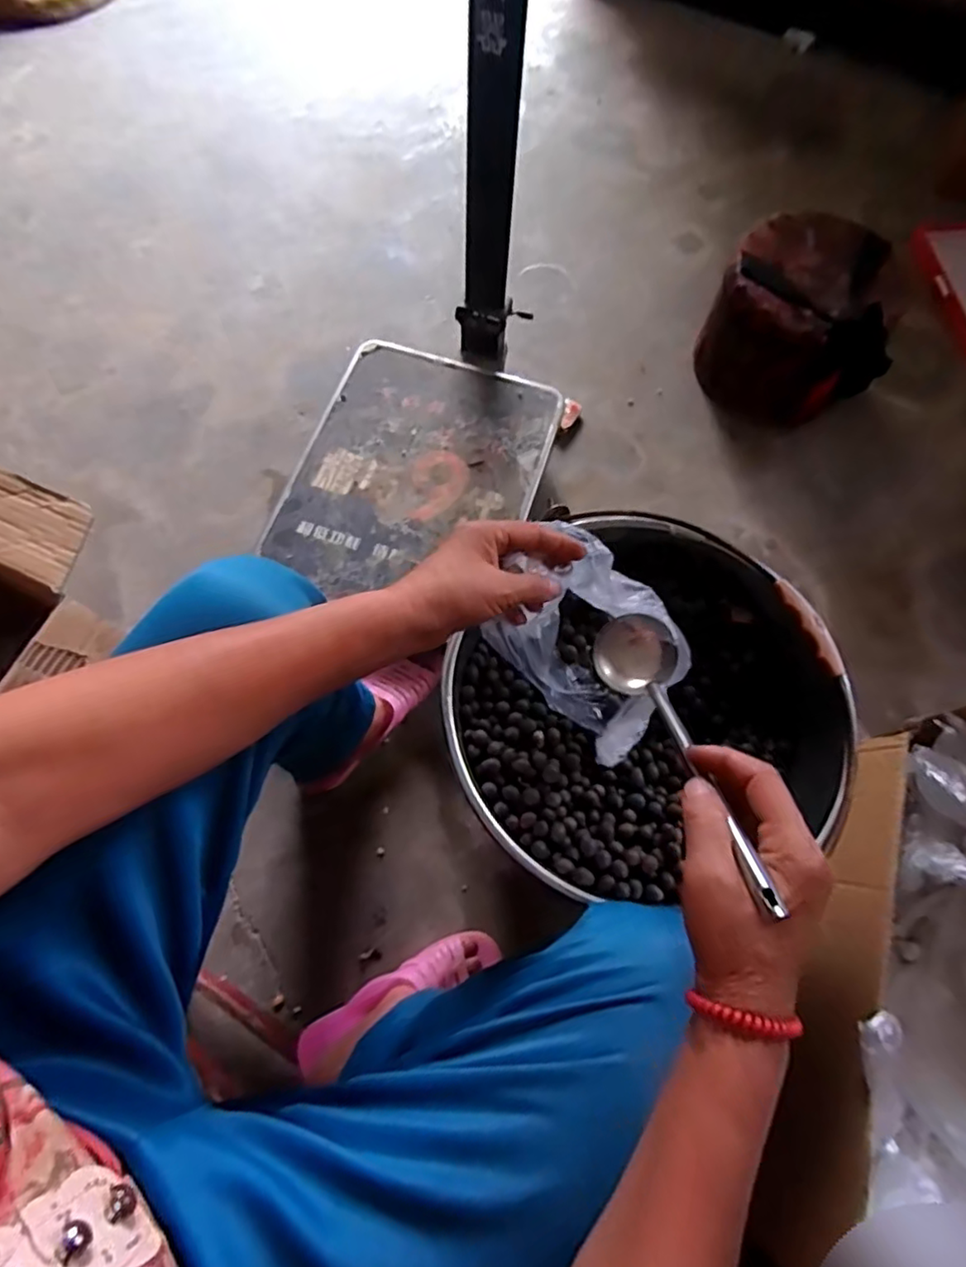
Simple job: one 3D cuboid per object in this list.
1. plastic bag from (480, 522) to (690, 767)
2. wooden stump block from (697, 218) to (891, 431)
[{"bbox_3d":[0.082,0.017,0.483,0.147,0.144,0.104,41,73,13],"label":"plastic bag"},{"bbox_3d":[0.479,-0.462,0.936,0.244,0.199,0.244,31,72,10],"label":"wooden stump block"}]

